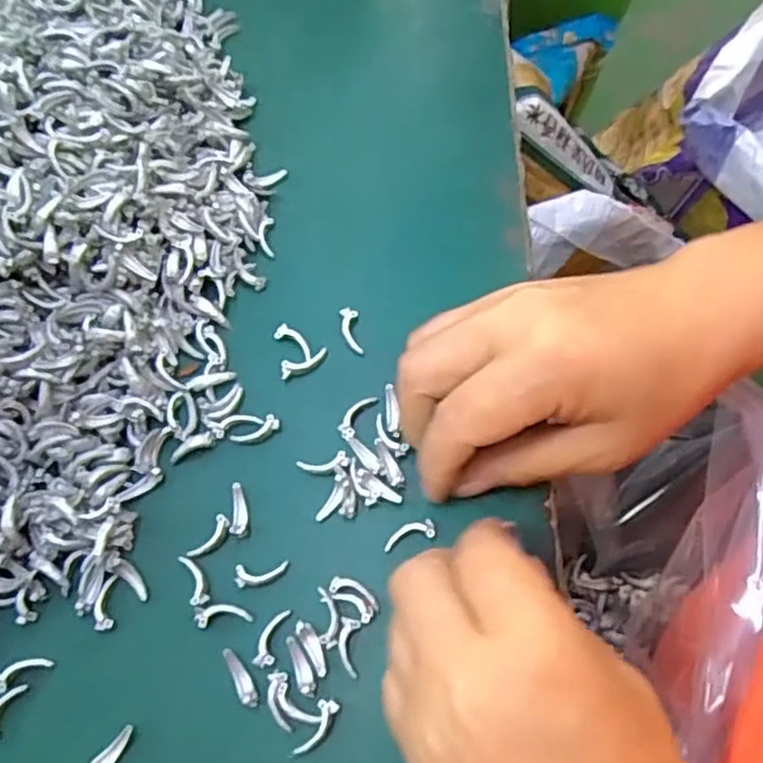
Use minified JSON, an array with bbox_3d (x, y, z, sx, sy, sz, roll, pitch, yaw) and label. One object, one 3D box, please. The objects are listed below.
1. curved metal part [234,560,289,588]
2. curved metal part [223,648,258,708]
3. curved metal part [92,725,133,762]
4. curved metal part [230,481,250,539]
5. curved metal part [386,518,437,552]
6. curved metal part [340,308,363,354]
[{"bbox_3d":[-0.045,0.072,0.266,0.020,0.004,0.008,-6,67,-13],"label":"curved metal part"},{"bbox_3d":[-0.050,0.105,0.251,0.005,0.004,0.022,-29,69,-9],"label":"curved metal part"},{"bbox_3d":[-0.093,0.129,0.244,0.006,0.004,0.019,40,75,17],"label":"curved metal part"},{"bbox_3d":[-0.055,0.050,0.275,0.006,0.004,0.021,-4,68,1],"label":"curved metal part"},{"bbox_3d":[0.010,0.057,0.266,0.020,0.004,0.007,-15,68,-3],"label":"curved metal part"},{"bbox_3d":[-0.013,-0.022,0.301,0.008,0.004,0.022,-8,68,0],"label":"curved metal part"}]

